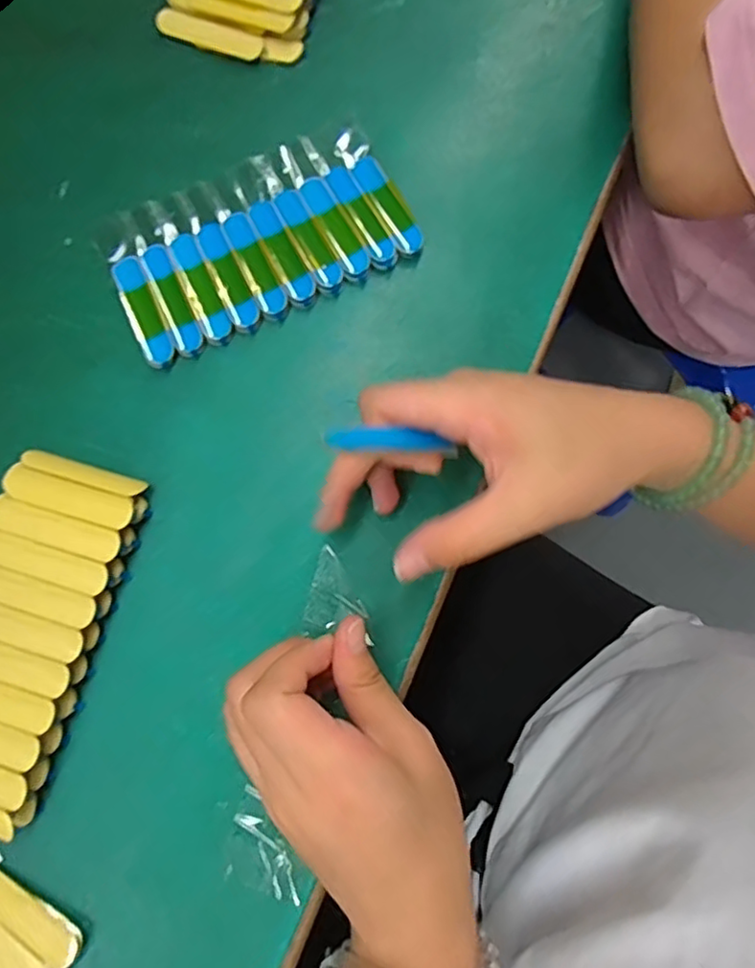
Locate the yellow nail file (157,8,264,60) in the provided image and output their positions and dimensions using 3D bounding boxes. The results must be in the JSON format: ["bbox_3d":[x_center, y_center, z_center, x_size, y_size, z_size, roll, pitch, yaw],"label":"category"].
[{"bbox_3d":[-0.094,-0.252,0.351,0.063,0.004,0.013,21,106,5],"label":"yellow nail file"}]

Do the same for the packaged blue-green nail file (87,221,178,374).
[{"bbox_3d":[-0.125,-0.100,0.322,0.018,0.006,0.090,-27,80,-5],"label":"packaged blue-green nail file"}]

